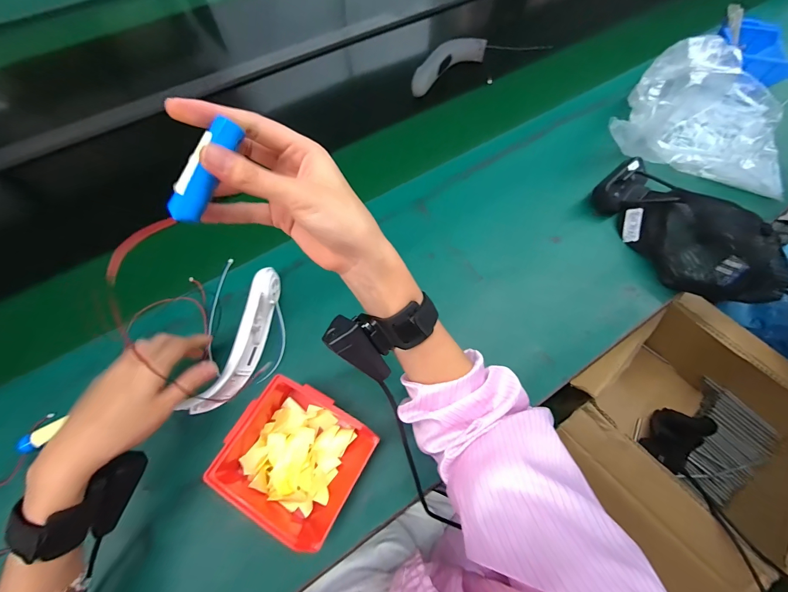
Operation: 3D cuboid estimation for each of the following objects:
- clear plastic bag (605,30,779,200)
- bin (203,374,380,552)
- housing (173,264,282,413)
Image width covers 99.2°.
[{"bbox_3d":[0.541,-0.299,0.562,0.283,0.110,0.248,31,69,11],"label":"clear plastic bag"},{"bbox_3d":[-0.103,0.175,0.365,0.136,0.059,0.126,28,69,10],"label":"bin"},{"bbox_3d":[-0.192,0.055,0.425,0.037,0.060,0.192,18,75,6],"label":"housing"}]

